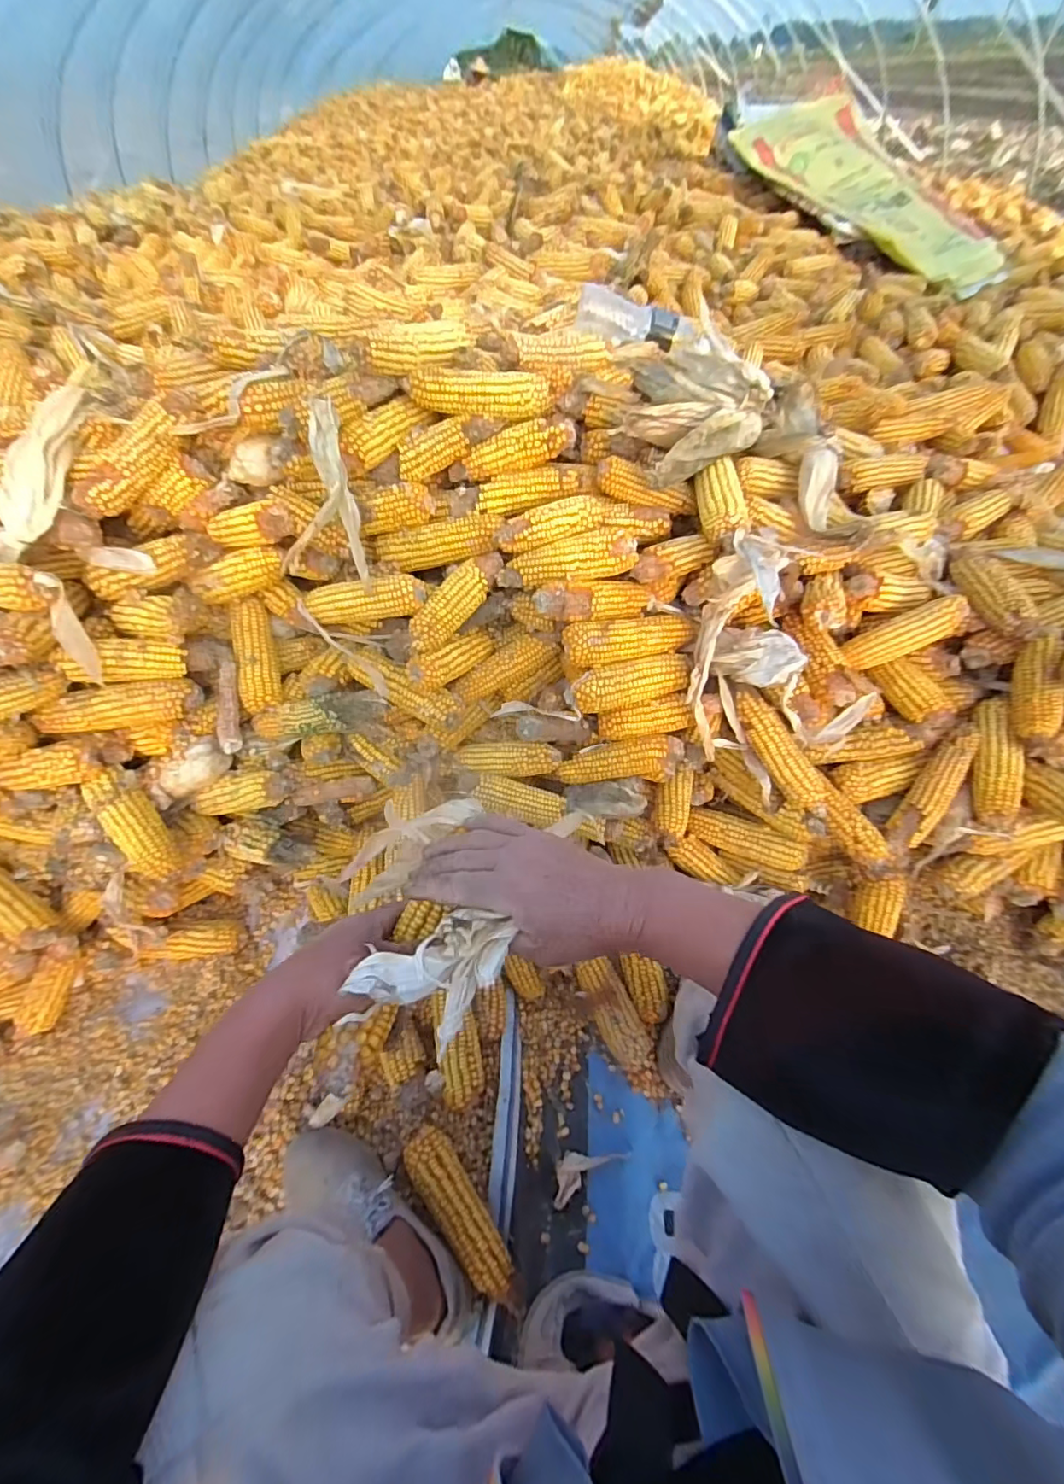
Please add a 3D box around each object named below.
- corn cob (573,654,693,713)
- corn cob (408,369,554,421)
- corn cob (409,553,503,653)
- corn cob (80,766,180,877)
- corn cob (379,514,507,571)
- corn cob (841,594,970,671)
[{"bbox_3d":[0.129,-0.076,0.687,0.157,0.047,0.042,-14,52,-9],"label":"corn cob"},{"bbox_3d":[-0.059,-0.431,0.674,0.172,0.051,0.041,-8,51,-4],"label":"corn cob"},{"bbox_3d":[-0.095,-0.178,0.682,0.040,0.041,0.161,29,70,23],"label":"corn cob"},{"bbox_3d":[-0.486,0.105,0.669,0.055,0.051,0.160,-37,79,-24],"label":"corn cob"},{"bbox_3d":[-0.123,-0.264,0.716,0.167,0.059,0.042,3,51,5],"label":"corn cob"},{"bbox_3d":[0.478,-0.137,0.706,0.156,0.048,0.044,-26,51,13],"label":"corn cob"}]

